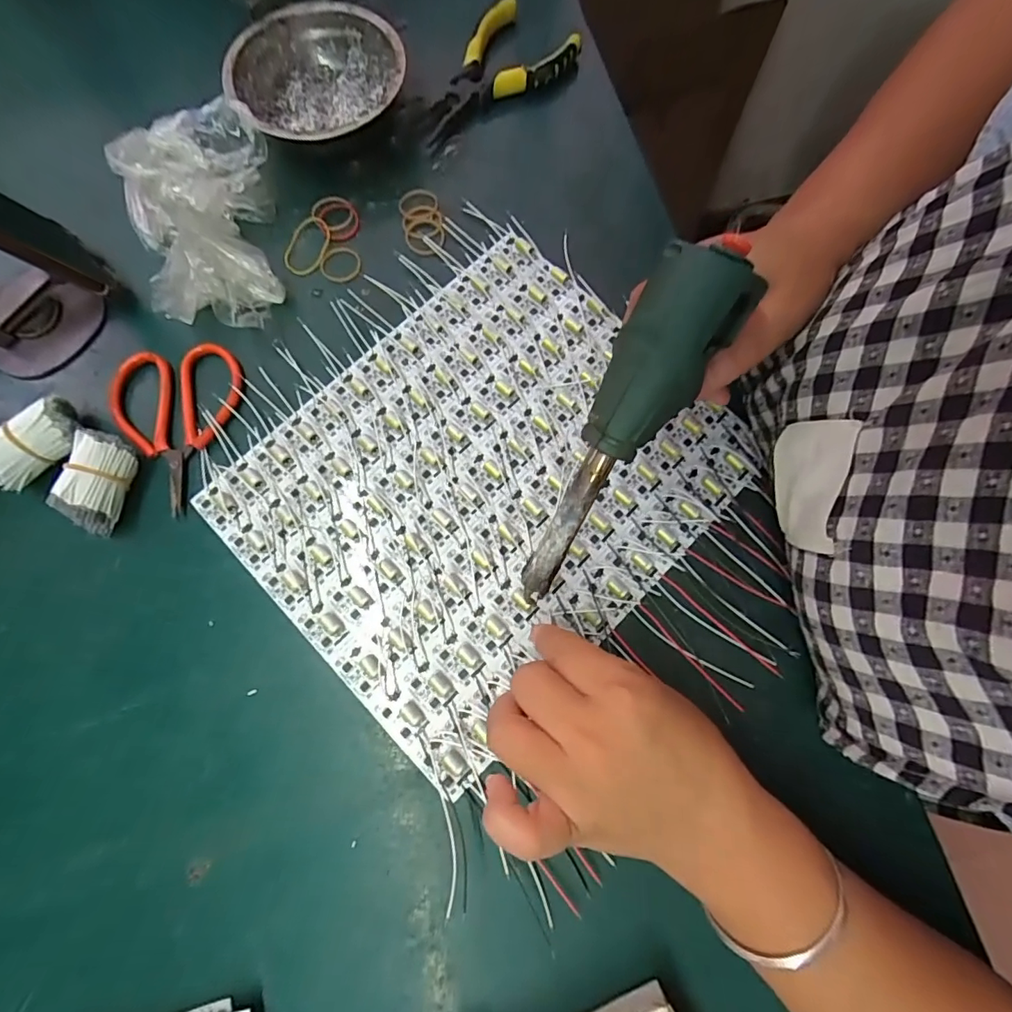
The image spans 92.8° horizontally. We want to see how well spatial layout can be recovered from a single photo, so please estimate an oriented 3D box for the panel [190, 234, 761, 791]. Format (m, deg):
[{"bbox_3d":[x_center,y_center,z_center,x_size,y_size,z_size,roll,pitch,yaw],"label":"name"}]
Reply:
[{"bbox_3d":[-0.017,-0.021,0.306,0.242,0.018,0.280,43,78,12],"label":"panel"}]

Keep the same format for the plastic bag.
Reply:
[{"bbox_3d":[-0.204,-0.191,0.327,0.095,0.055,0.155,-14,76,-3],"label":"plastic bag"}]

